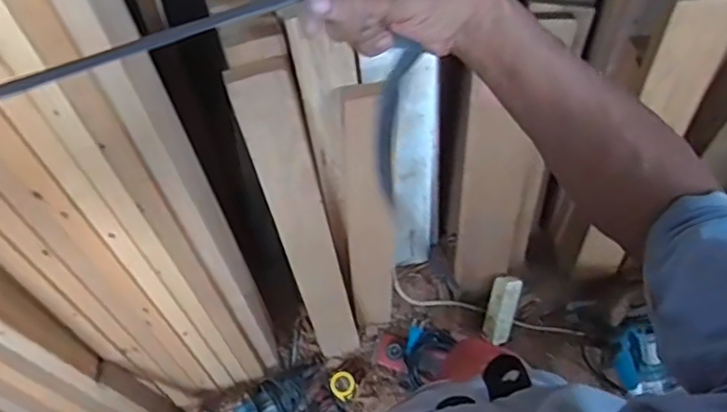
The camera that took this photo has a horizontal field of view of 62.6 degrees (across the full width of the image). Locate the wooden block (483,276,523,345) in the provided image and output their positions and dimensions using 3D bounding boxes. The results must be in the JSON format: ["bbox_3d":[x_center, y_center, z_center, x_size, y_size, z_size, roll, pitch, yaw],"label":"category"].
[{"bbox_3d":[0.327,0.245,1.409,0.062,0.035,0.168,11,105,4],"label":"wooden block"}]

